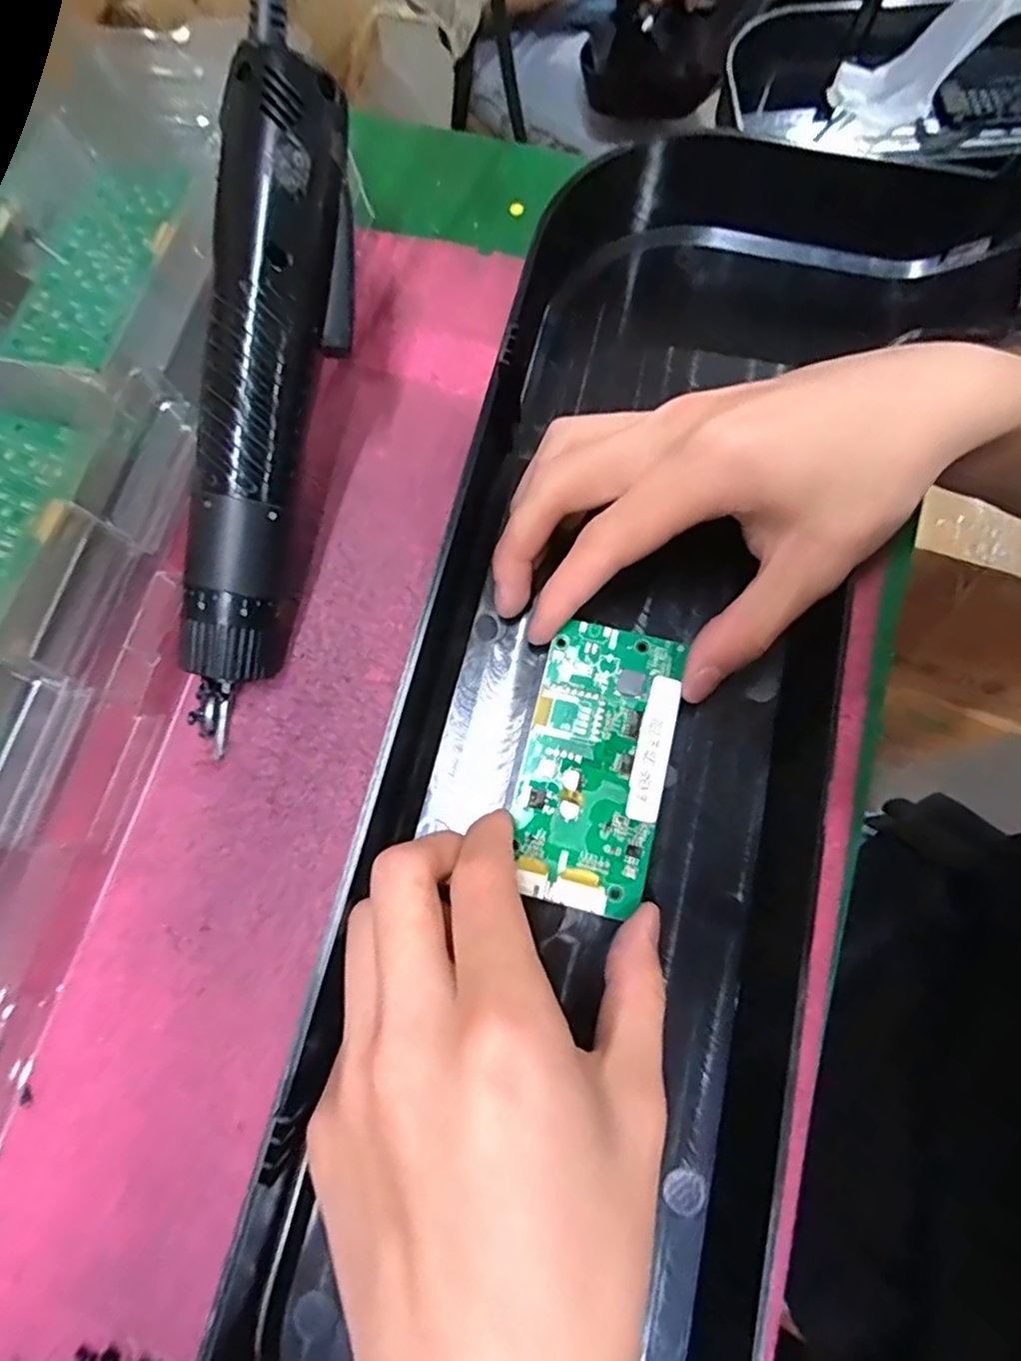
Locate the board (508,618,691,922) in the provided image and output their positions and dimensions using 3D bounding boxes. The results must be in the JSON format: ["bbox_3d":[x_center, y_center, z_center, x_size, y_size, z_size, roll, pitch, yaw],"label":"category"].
[{"bbox_3d":[0.029,0.027,0.220,0.046,0.010,0.093,11,77,5],"label":"board"}]

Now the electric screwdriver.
[{"bbox_3d":[-0.085,-0.085,0.220,0.036,0.030,0.211,13,100,5],"label":"electric screwdriver"}]

